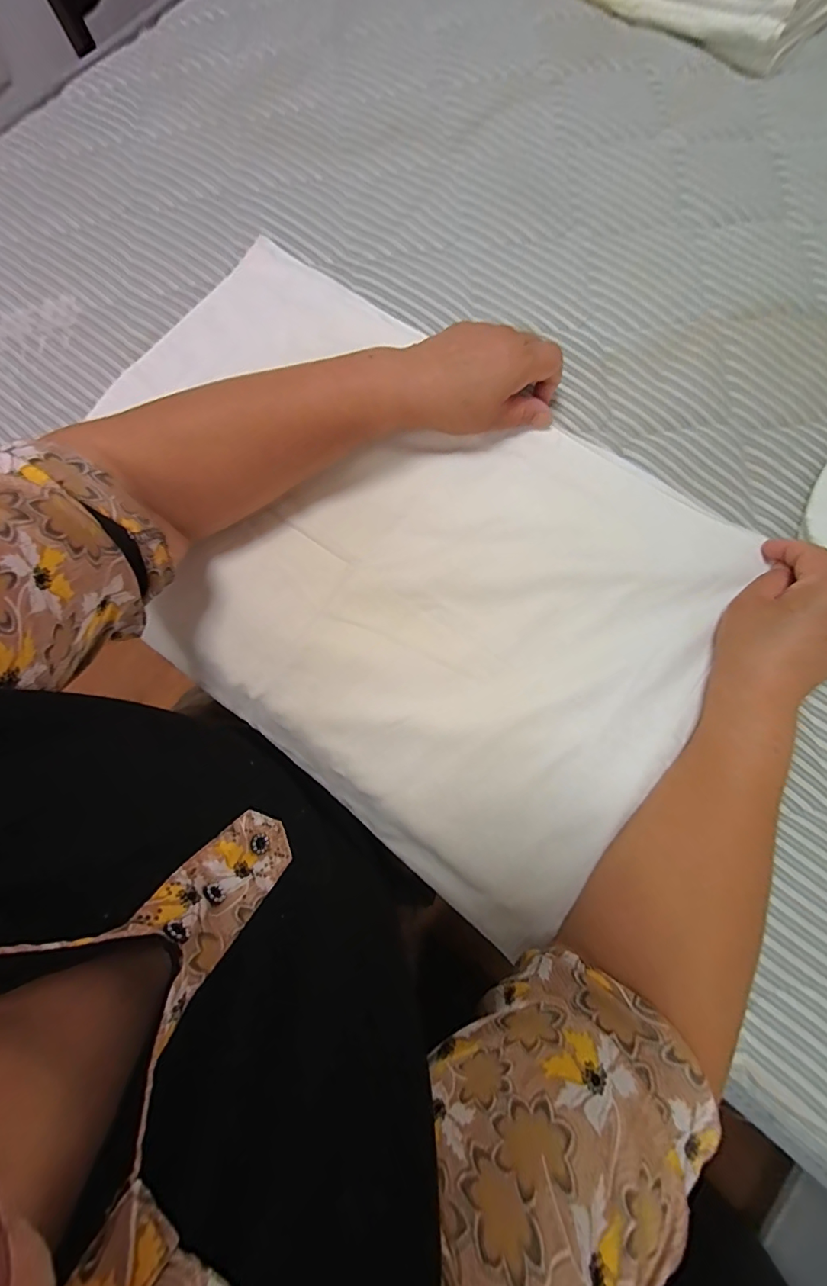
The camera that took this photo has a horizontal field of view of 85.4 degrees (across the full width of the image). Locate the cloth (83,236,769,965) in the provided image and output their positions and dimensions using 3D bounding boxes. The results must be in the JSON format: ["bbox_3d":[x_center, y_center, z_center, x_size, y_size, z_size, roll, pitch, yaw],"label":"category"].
[{"bbox_3d":[-0.026,-0.074,0.371,0.525,0.055,0.352,37,80,7],"label":"cloth"}]

